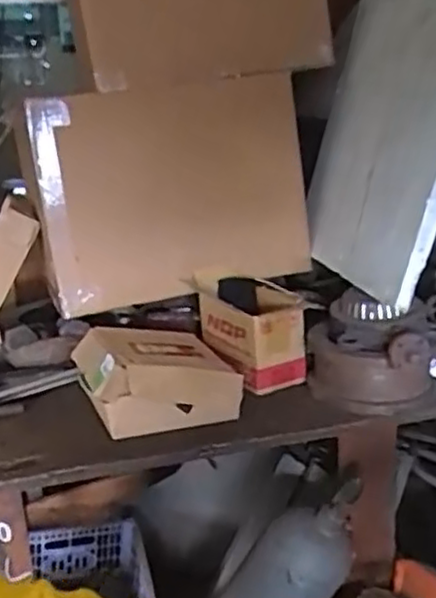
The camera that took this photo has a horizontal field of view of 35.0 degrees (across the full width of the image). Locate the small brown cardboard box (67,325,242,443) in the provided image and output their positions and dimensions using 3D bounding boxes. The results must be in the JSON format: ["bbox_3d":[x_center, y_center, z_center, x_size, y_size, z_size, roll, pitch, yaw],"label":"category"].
[{"bbox_3d":[-0.106,0.127,1.176,0.234,0.105,0.284,-9,18,-18],"label":"small brown cardboard box"}]

